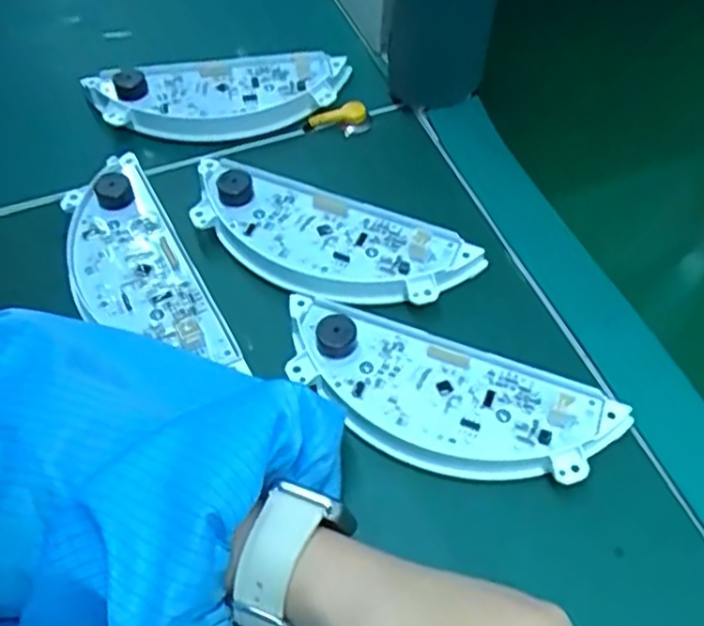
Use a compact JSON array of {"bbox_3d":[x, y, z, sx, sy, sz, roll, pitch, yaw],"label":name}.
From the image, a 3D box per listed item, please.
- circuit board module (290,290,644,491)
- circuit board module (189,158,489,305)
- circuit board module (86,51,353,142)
[{"bbox_3d":[0.046,0.041,0.363,0.173,0.018,0.066,18,56,10],"label":"circuit board module"},{"bbox_3d":[-0.019,-0.043,0.420,0.173,0.020,0.072,21,57,13],"label":"circuit board module"},{"bbox_3d":[-0.093,-0.149,0.494,0.174,0.020,0.074,0,55,-2],"label":"circuit board module"}]

